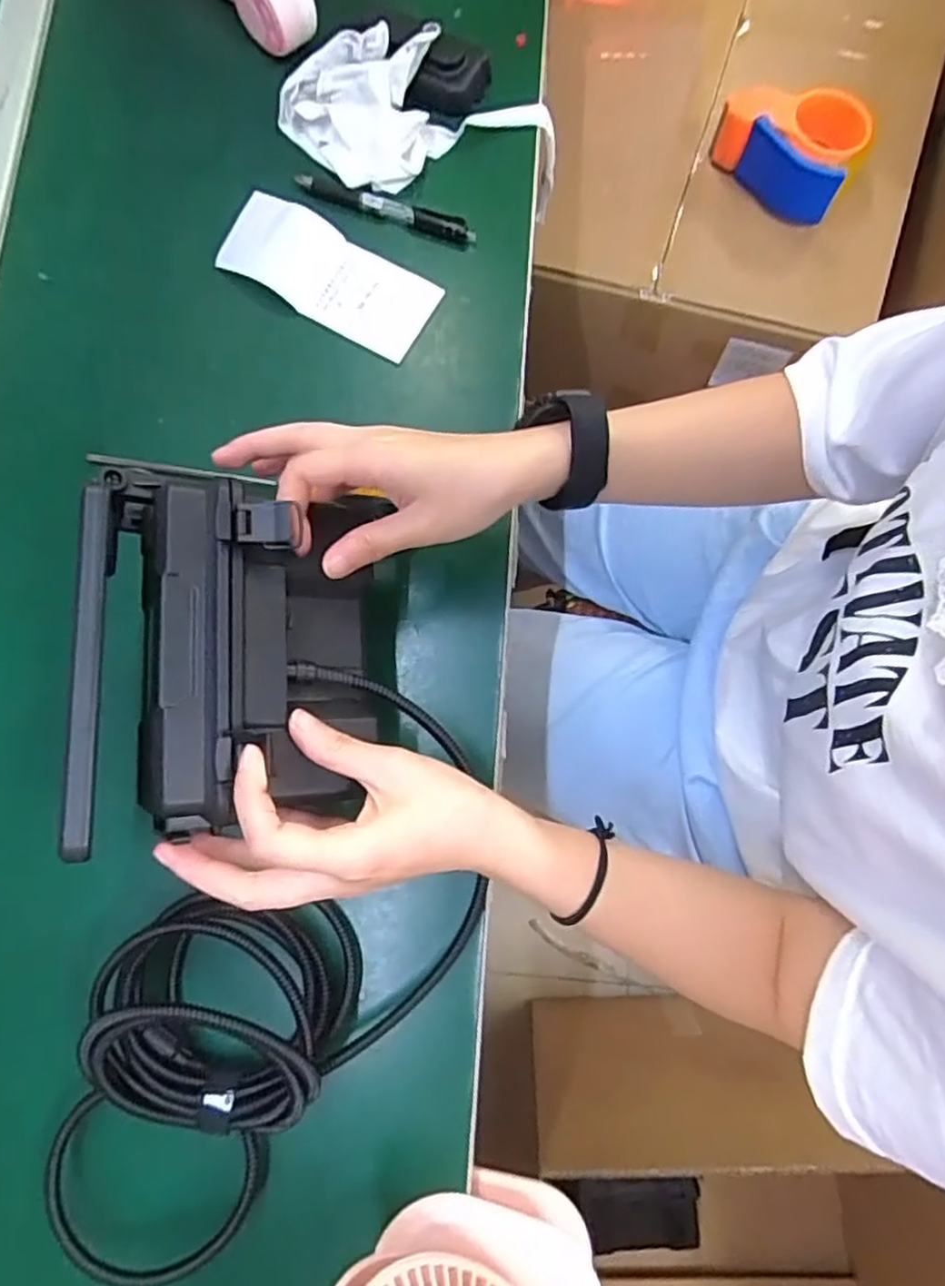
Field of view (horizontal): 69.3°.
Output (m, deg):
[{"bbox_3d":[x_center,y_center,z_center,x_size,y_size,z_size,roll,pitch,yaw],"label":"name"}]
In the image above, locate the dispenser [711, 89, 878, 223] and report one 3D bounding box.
[{"bbox_3d":[0.314,-0.494,0.678,0.136,0.067,0.093,36,84,8],"label":"dispenser"}]

